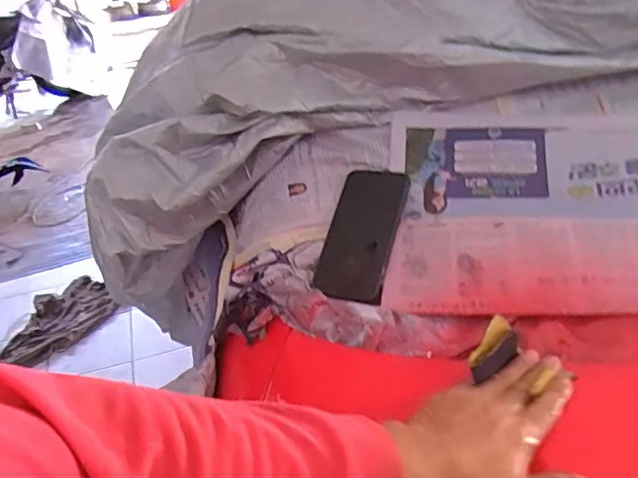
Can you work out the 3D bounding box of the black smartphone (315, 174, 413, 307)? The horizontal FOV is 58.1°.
[{"bbox_3d":[0.048,-0.005,0.681,0.089,0.014,0.174,3,62,28],"label":"black smartphone"}]

